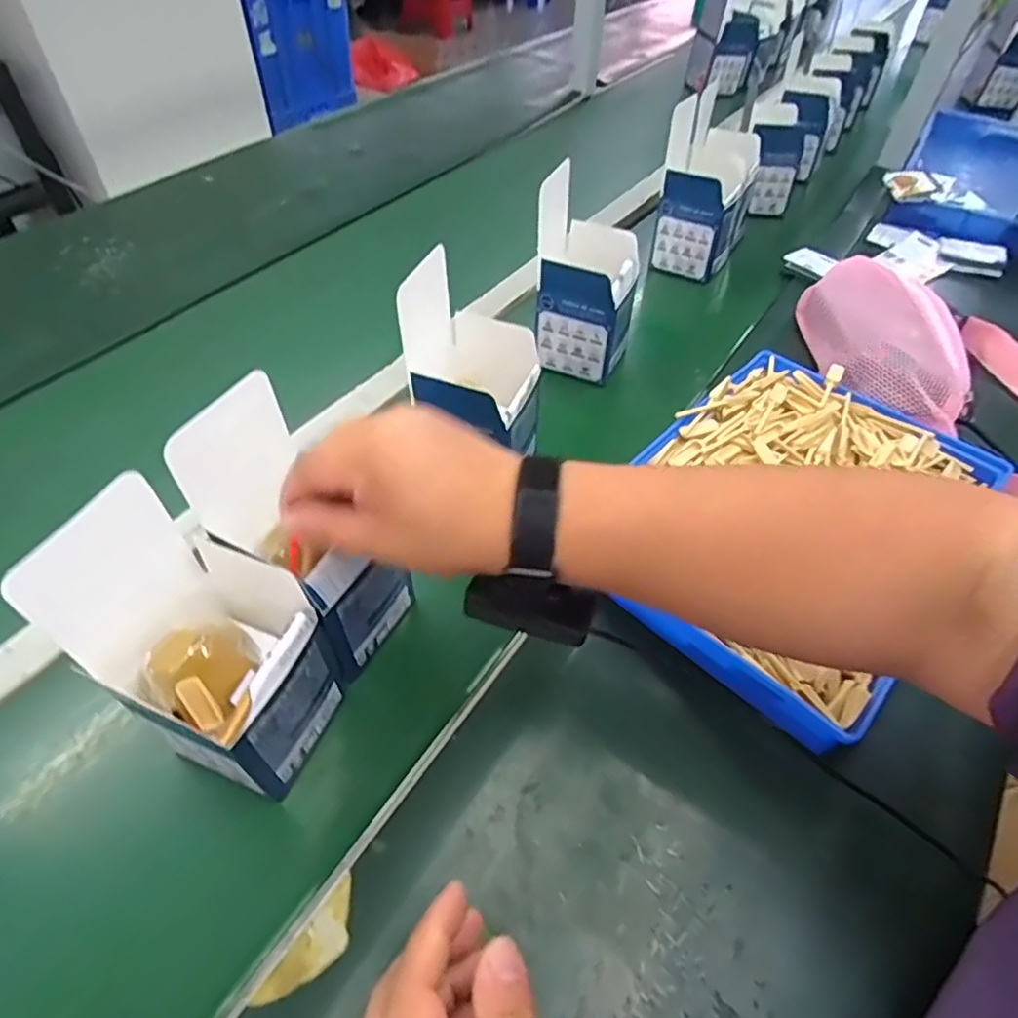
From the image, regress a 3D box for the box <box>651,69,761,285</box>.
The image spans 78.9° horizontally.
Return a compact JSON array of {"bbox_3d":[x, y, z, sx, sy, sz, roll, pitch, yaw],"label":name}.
[{"bbox_3d":[0.249,-0.411,0.785,0.106,0.167,0.148,26,54,19],"label":"box"}]

